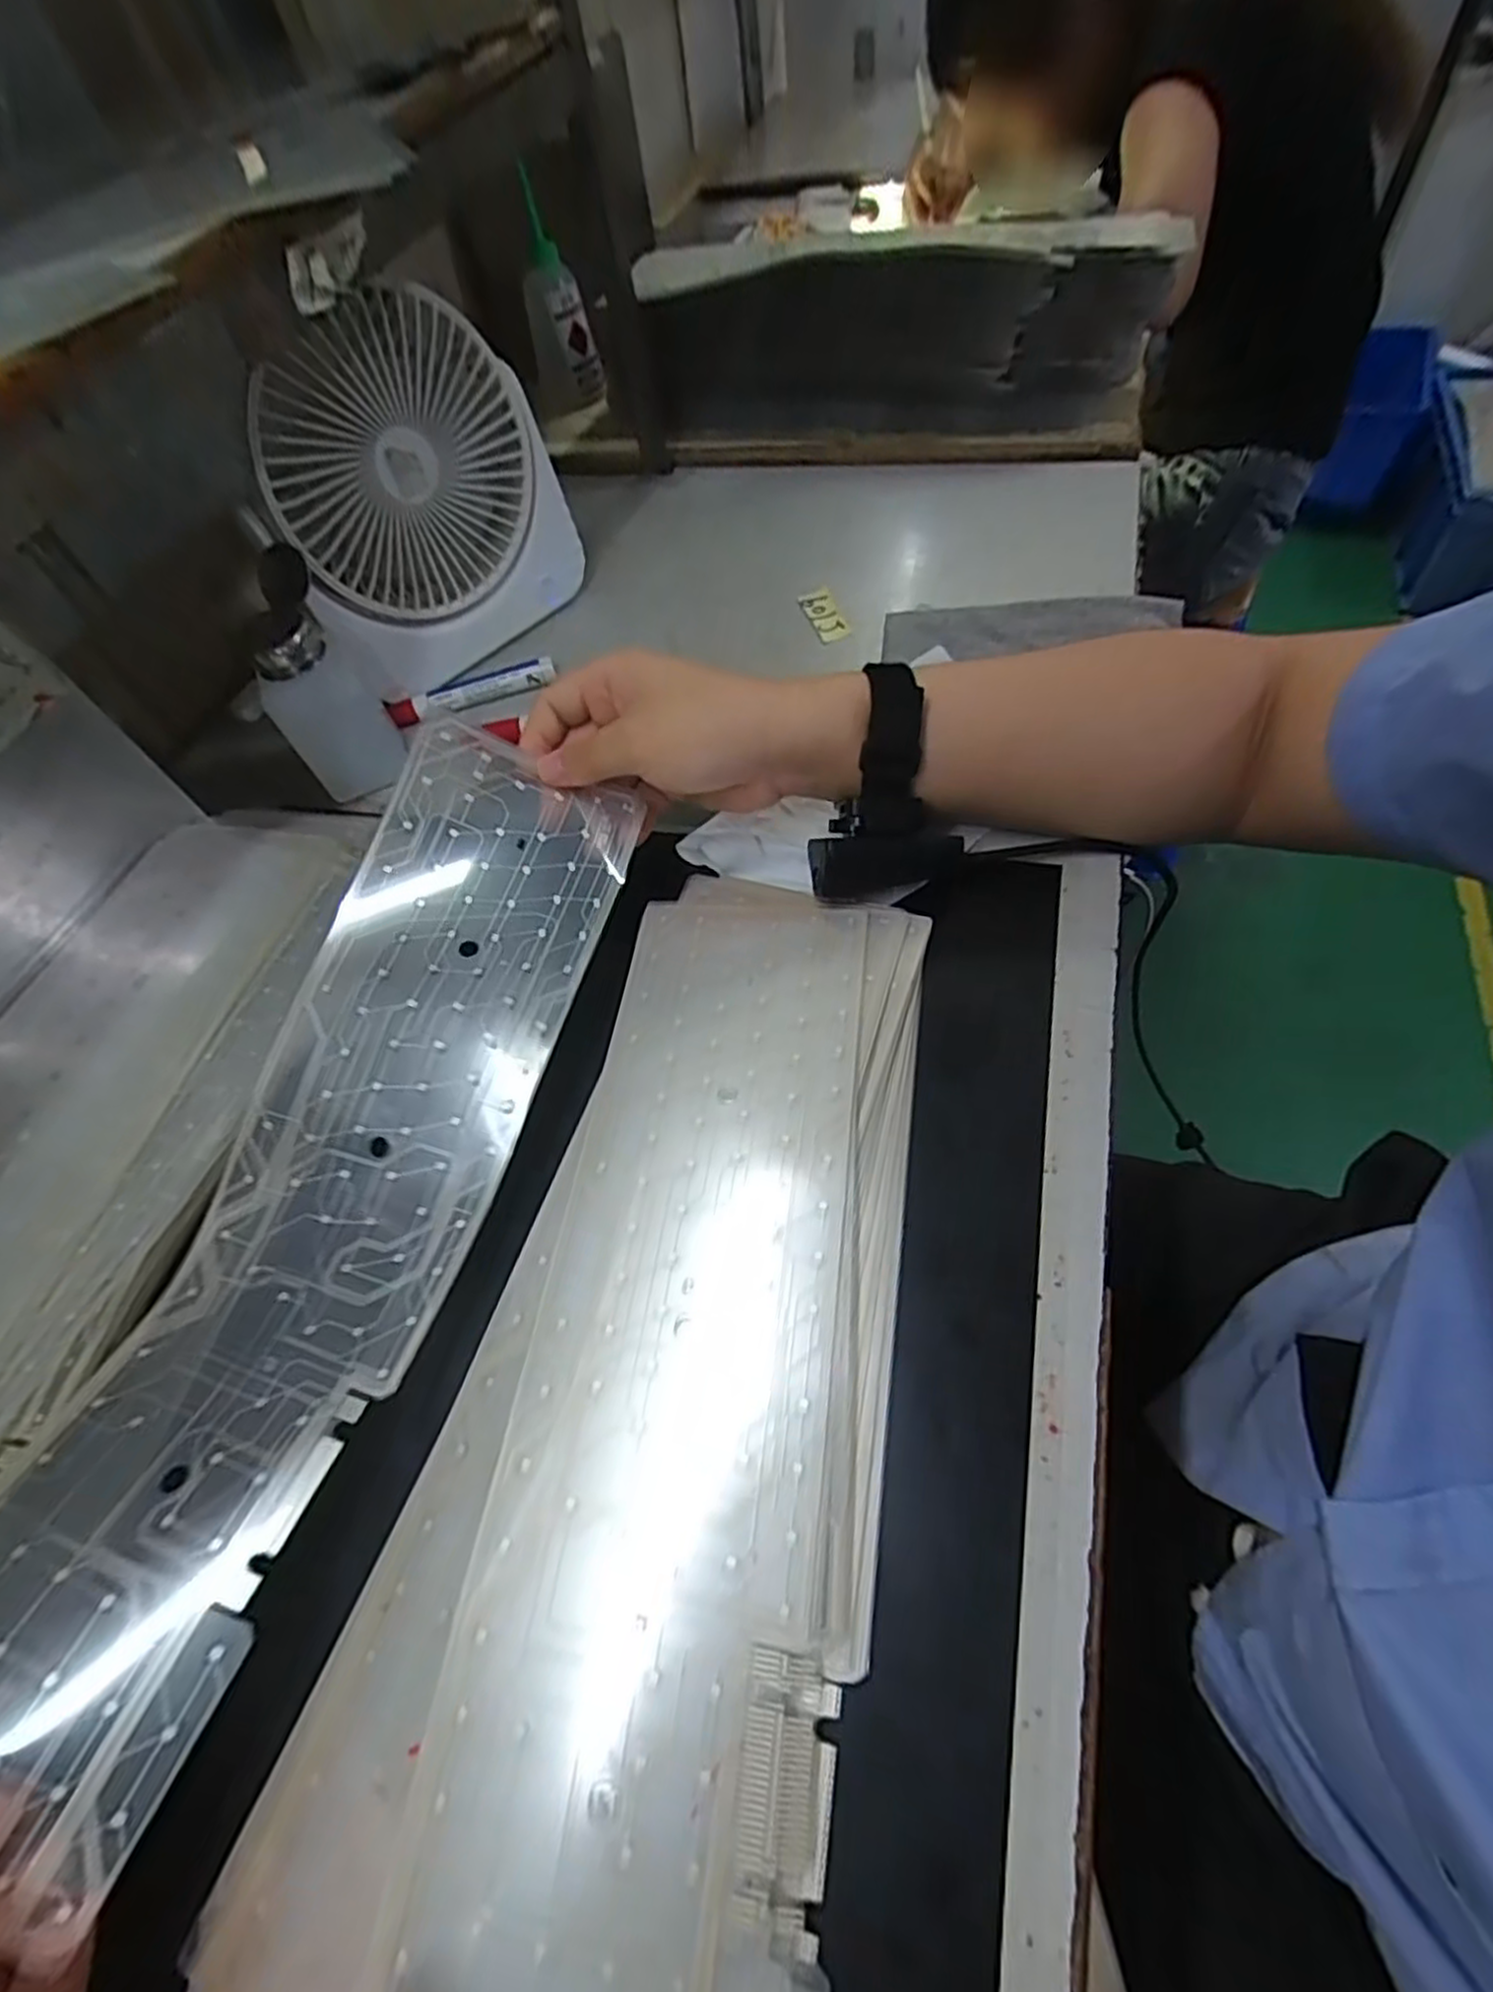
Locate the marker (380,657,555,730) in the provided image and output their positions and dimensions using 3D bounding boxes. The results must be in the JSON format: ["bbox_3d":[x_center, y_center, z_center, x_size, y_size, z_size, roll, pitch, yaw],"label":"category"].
[{"bbox_3d":[-0.184,-0.203,0.506,0.111,0.020,0.017,-18,57,-1],"label":"marker"}]

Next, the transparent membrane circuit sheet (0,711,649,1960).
[{"bbox_3d":[-0.160,0.063,0.294,0.108,0.051,0.391,14,64,10],"label":"transparent membrane circuit sheet"}]

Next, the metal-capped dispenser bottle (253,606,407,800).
[{"bbox_3d":[-0.254,-0.178,0.455,0.056,0.094,0.066,-31,58,-9],"label":"metal-capped dispenser bottle"}]

